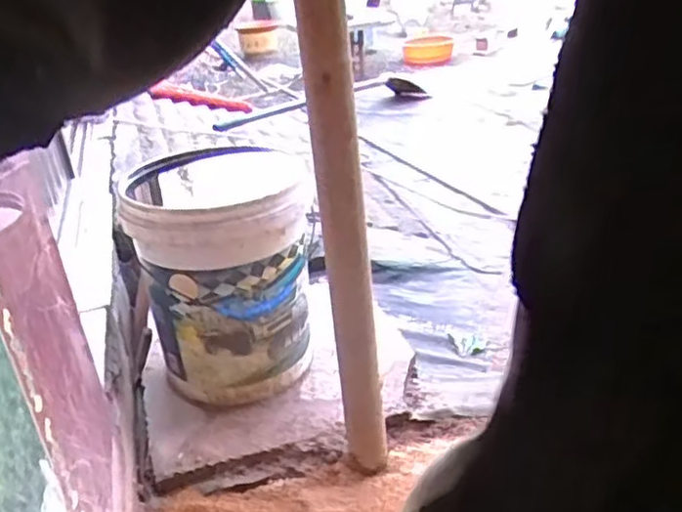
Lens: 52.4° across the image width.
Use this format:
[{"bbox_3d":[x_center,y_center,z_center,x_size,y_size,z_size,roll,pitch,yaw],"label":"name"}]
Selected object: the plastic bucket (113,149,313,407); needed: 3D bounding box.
[{"bbox_3d":[-0.204,0.021,1.231,0.279,0.401,0.309,-13,26,-12],"label":"plastic bucket"}]

